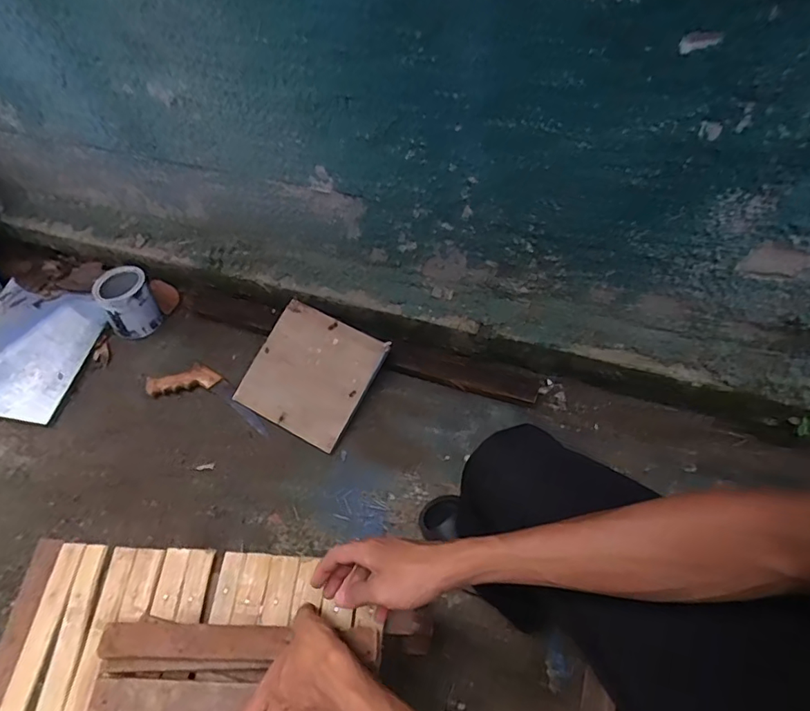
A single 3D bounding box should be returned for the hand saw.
[{"bbox_3d":[-0.415,0.078,1.109,0.300,0.034,0.092,16,62,12],"label":"hand saw"}]

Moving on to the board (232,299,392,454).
[{"bbox_3d":[-0.198,0.037,1.084,0.243,0.016,0.248,27,85,11],"label":"board"}]

